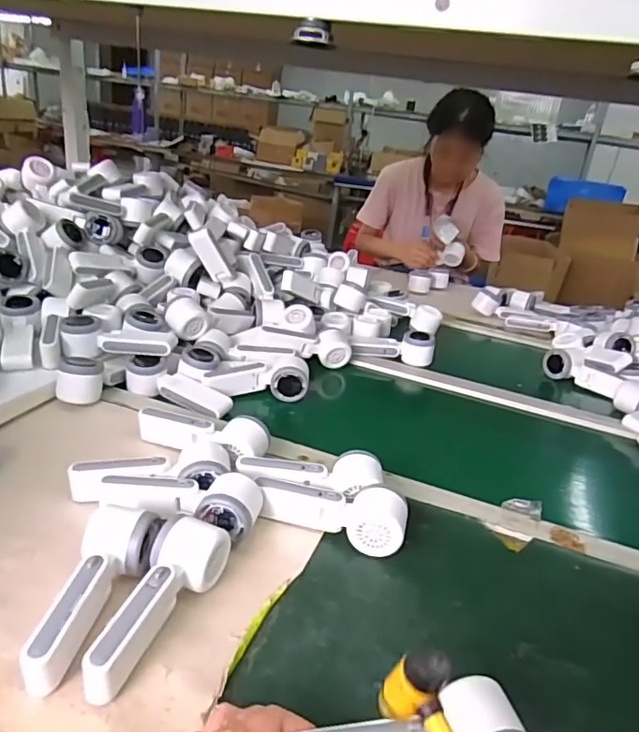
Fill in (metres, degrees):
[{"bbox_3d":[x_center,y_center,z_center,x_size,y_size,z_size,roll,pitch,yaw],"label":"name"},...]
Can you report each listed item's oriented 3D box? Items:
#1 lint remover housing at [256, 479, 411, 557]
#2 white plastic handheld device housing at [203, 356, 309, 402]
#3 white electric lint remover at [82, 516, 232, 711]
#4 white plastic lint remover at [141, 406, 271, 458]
[{"bbox_3d":[0.012,0.155,0.603,0.163,0.054,0.053,14,27,16],"label":"lint remover housing"},{"bbox_3d":[-0.096,0.021,0.859,0.152,0.049,0.058,0,26,-14],"label":"white plastic handheld device housing"},{"bbox_3d":[-0.148,0.202,0.484,0.055,0.057,0.170,16,27,18],"label":"white electric lint remover"},{"bbox_3d":[-0.143,0.085,0.696,0.163,0.051,0.058,18,28,22],"label":"white plastic lint remover"}]

